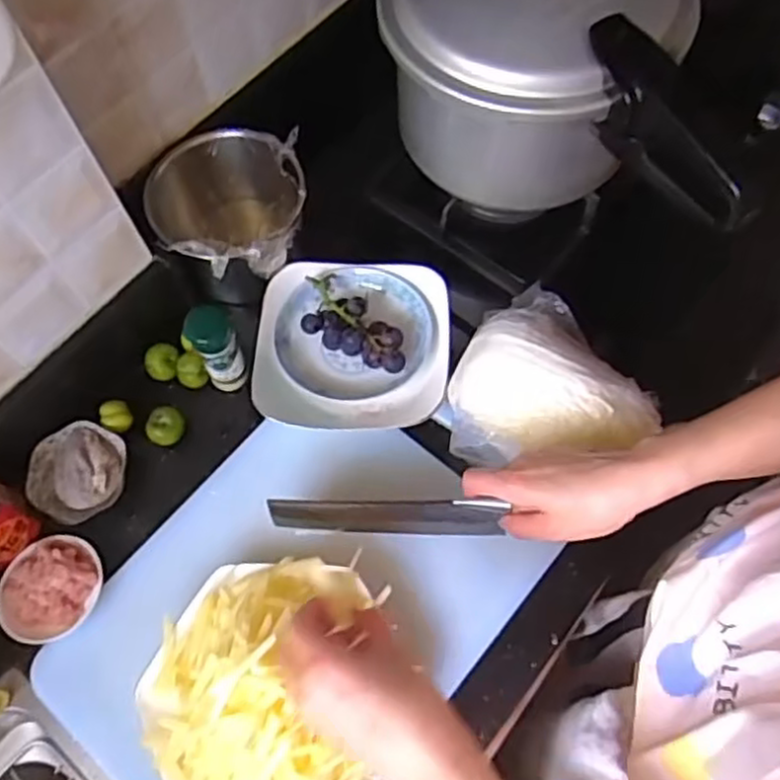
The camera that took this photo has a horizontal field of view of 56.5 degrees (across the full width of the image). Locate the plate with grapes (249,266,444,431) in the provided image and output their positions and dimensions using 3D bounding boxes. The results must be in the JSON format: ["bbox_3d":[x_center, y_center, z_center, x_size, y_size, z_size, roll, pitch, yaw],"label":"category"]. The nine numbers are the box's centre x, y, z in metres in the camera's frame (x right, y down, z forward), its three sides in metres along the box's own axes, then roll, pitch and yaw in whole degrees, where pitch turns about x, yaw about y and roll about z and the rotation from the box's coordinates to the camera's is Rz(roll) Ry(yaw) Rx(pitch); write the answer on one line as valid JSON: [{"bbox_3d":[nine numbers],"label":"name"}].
[{"bbox_3d":[-0.038,-0.051,0.717,0.186,0.034,0.181,2,66,3],"label":"plate with grapes"}]

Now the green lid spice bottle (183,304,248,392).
[{"bbox_3d":[-0.163,-0.036,0.695,0.041,0.118,0.032,-24,67,-9],"label":"green lid spice bottle"}]

